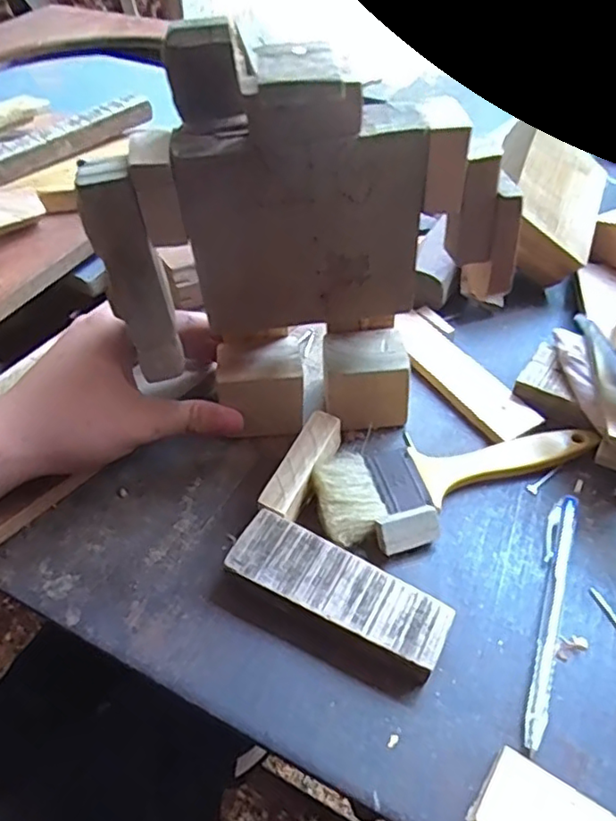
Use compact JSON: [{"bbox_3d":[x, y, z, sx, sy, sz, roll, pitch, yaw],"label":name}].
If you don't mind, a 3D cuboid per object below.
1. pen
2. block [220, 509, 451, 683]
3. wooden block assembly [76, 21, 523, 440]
[{"bbox_3d":[0.120,0.098,0.305,0.013,0.009,0.134,16,52,12],"label":"pen"},{"bbox_3d":[0.014,0.090,0.306,0.109,0.022,0.037,24,54,18],"label":"block"},{"bbox_3d":[0.000,-0.073,0.312,0.191,0.192,0.046,-4,50,-4],"label":"wooden block assembly"}]

